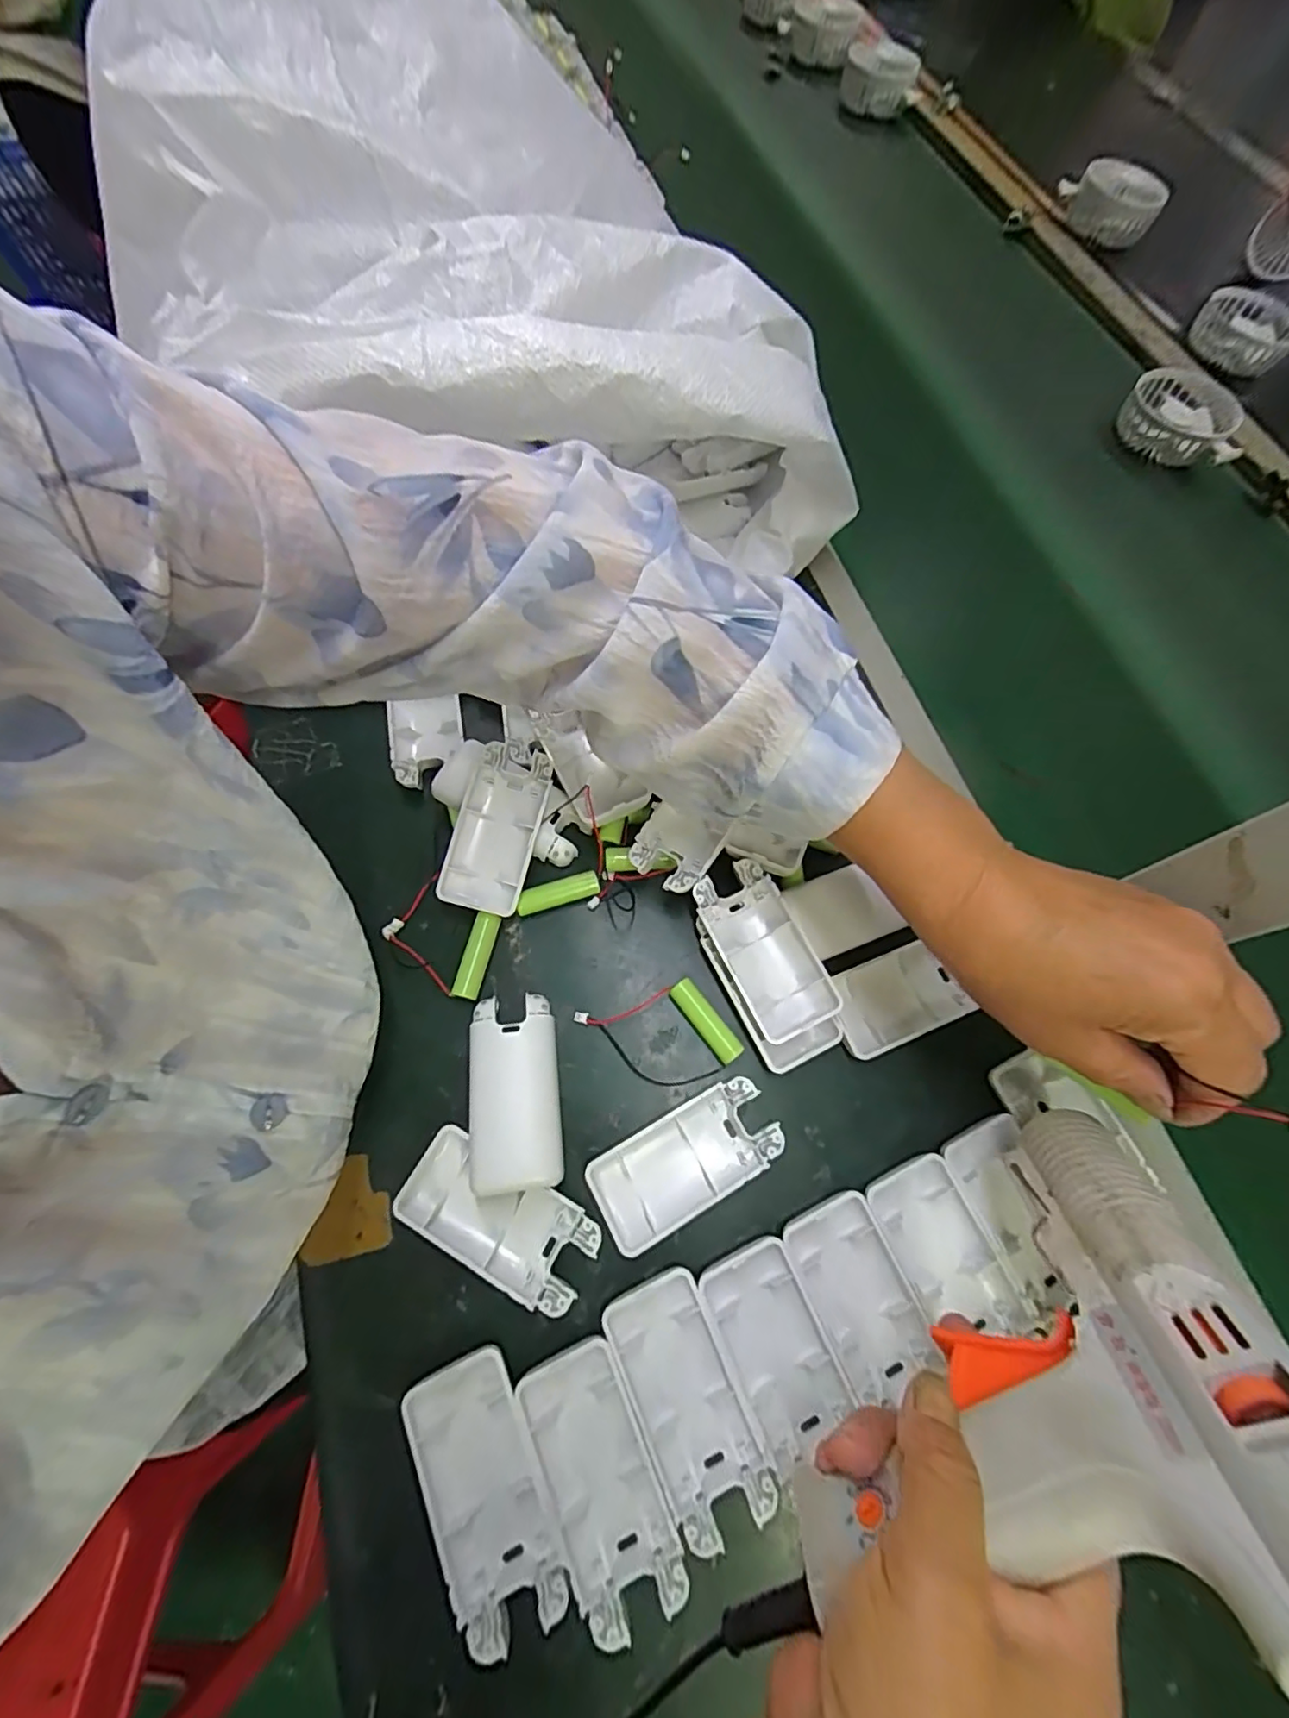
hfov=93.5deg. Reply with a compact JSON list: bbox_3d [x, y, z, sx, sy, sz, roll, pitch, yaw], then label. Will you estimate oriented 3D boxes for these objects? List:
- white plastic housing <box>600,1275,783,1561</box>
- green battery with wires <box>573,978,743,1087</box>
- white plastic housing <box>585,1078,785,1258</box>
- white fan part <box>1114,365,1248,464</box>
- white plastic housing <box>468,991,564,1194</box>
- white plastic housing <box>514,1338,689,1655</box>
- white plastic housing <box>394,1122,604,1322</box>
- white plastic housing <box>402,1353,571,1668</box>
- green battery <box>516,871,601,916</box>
[{"bbox_3d":[0.018,0.240,0.269,0.045,0.011,0.092,-23,69,-11],"label":"white plastic housing"},{"bbox_3d":[0.008,0.098,0.328,0.079,0.012,0.052,-15,68,-8],"label":"green battery with wires"},{"bbox_3d":[0.021,0.152,0.307,0.094,0.018,0.046,-27,70,-13],"label":"white plastic housing"},{"bbox_3d":[0.487,-0.398,0.552,0.099,0.037,0.100,35,72,11],"label":"white fan part"},{"bbox_3d":[-0.067,0.120,0.314,0.044,0.017,0.092,-6,67,-4],"label":"white plastic housing"},{"bbox_3d":[-0.019,0.265,0.258,0.046,0.010,0.092,-23,69,-11],"label":"white plastic housing"},{"bbox_3d":[-0.070,0.175,0.295,0.094,0.014,0.045,28,69,10],"label":"white plastic housing"},{"bbox_3d":[-0.068,0.268,0.257,0.045,0.013,0.093,-22,69,-11],"label":"white plastic housing"},{"bbox_3d":[-0.051,0.021,0.357,0.049,0.015,0.013,-16,68,-9],"label":"green battery"}]

